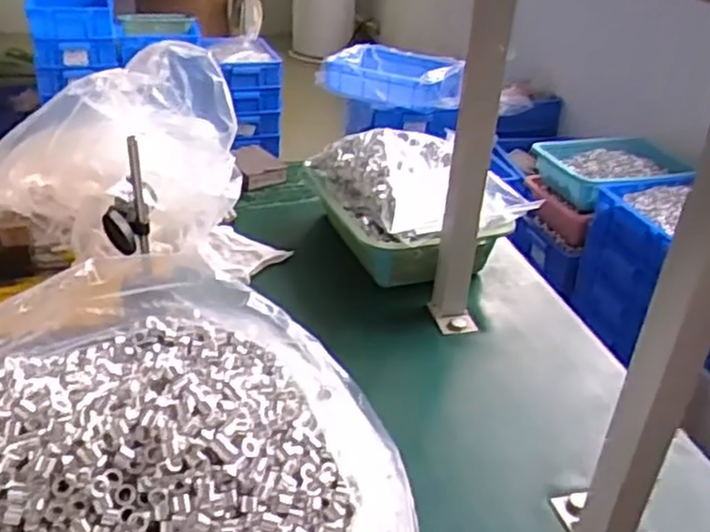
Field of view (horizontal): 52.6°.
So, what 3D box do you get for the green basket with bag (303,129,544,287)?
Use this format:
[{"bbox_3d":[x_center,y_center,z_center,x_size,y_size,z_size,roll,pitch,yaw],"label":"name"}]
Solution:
[{"bbox_3d":[0.064,-0.084,0.900,0.184,0.119,0.252,-10,34,-23],"label":"green basket with bag"}]

